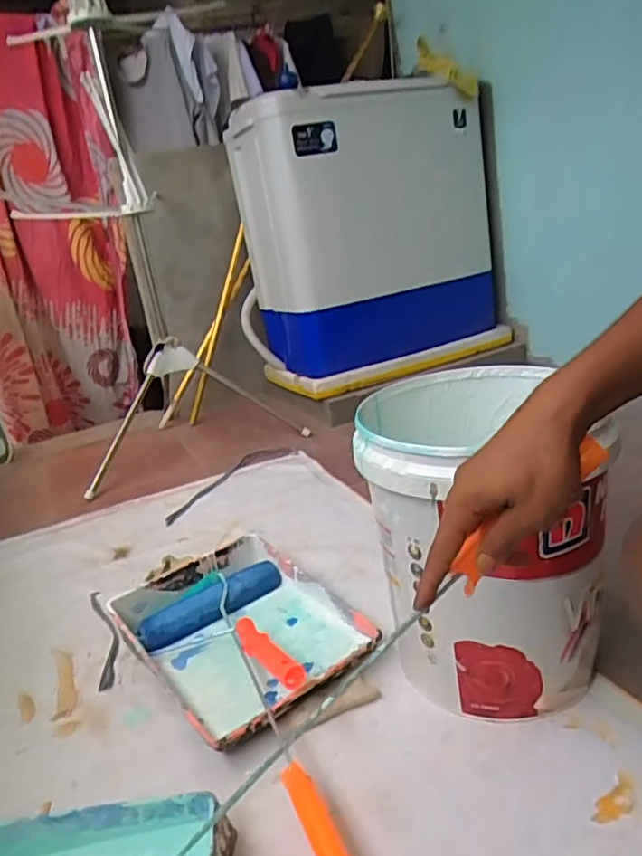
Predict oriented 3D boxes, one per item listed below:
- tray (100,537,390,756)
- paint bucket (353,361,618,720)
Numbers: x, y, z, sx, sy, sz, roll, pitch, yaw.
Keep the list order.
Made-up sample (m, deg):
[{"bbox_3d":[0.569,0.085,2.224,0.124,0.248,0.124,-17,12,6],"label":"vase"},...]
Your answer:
[{"bbox_3d":[-0.123,0.299,0.950,0.278,0.074,0.352,-21,25,-32],"label":"tray"},{"bbox_3d":[0.204,0.140,0.825,0.284,0.361,0.279,-7,21,0],"label":"paint bucket"}]

